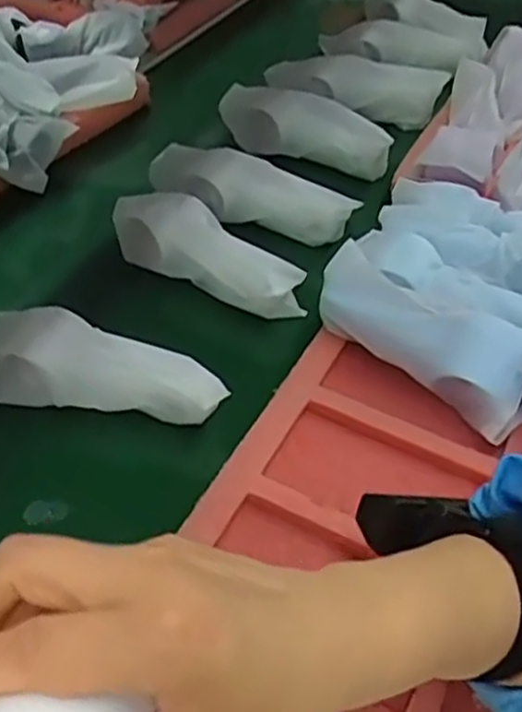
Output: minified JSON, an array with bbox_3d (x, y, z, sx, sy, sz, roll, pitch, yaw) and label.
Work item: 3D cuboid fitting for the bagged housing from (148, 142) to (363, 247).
[{"bbox_3d":[-0.016,-0.150,0.682,0.198,0.058,0.052,20,50,17],"label":"bagged housing"}]

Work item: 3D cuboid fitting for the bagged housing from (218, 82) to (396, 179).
[{"bbox_3d":[0.048,-0.241,0.766,0.185,0.056,0.063,22,50,19],"label":"bagged housing"}]

